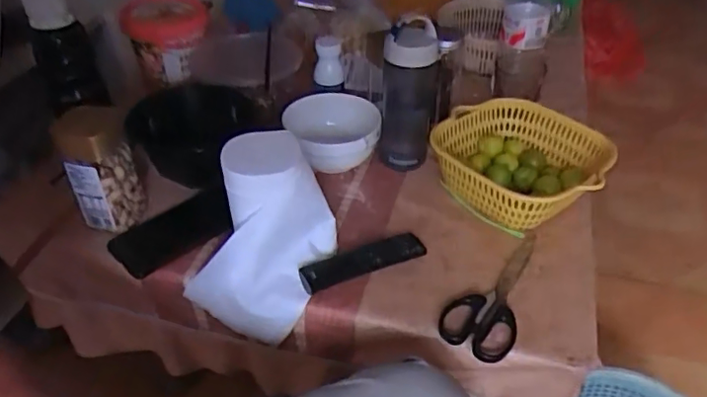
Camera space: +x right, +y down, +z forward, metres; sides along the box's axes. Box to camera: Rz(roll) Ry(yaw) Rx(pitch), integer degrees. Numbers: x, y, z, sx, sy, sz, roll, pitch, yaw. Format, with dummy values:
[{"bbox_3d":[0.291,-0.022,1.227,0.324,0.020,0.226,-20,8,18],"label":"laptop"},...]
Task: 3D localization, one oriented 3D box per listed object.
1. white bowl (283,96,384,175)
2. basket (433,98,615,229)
[{"bbox_3d":[-0.023,-0.089,0.811,0.126,0.064,0.139,-15,42,-17],"label":"white bowl"},{"bbox_3d":[0.216,-0.042,0.744,0.207,0.076,0.193,28,48,30],"label":"basket"}]

